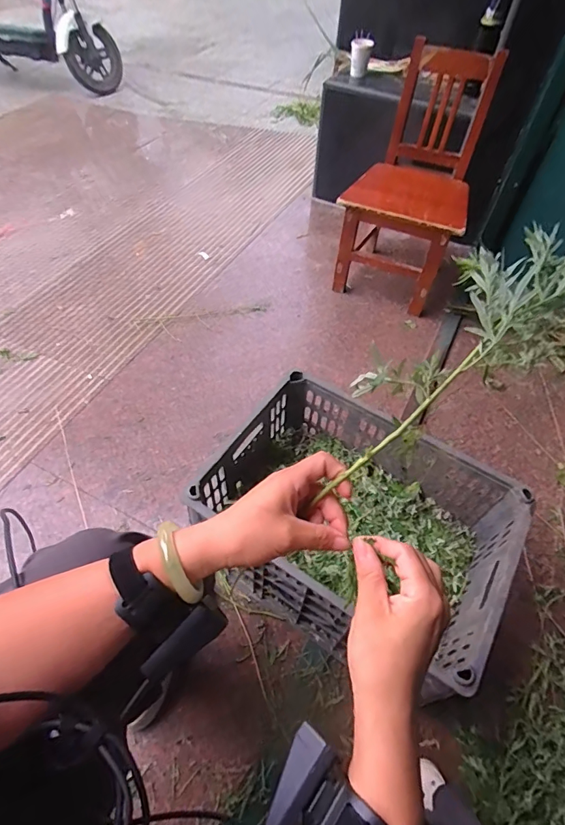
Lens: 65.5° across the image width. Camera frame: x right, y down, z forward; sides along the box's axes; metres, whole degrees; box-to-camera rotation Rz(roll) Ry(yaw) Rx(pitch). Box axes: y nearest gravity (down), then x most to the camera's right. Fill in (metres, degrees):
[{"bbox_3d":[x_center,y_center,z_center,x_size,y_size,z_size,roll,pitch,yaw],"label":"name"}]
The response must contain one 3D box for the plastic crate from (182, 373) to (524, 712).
[{"bbox_3d":[0.114,0.191,0.739,0.434,0.246,0.303,32,58,19],"label":"plastic crate"}]

